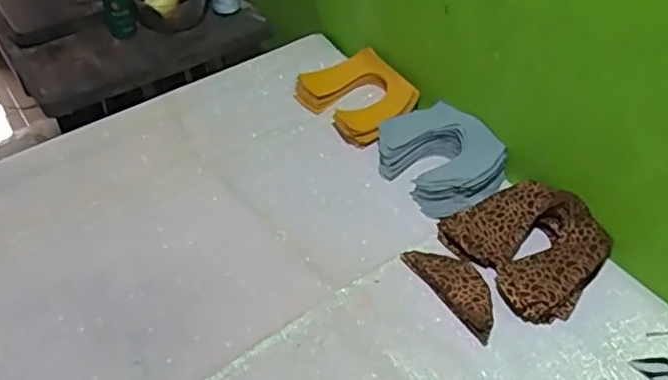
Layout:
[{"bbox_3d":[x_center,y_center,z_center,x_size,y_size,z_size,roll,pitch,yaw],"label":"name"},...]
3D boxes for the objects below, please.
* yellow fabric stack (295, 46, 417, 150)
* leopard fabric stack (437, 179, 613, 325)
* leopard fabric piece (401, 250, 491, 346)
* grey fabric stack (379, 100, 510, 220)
[{"bbox_3d":[0.032,-0.134,0.901,0.124,0.044,0.160,-29,52,-23],"label":"yellow fabric stack"},{"bbox_3d":[0.217,0.057,0.703,0.139,0.041,0.162,-26,51,-21],"label":"leopard fabric stack"},{"bbox_3d":[0.130,0.100,0.679,0.048,0.017,0.124,-27,51,-22],"label":"leopard fabric piece"},{"bbox_3d":[0.130,-0.043,0.798,0.124,0.048,0.163,-26,51,-21],"label":"grey fabric stack"}]

